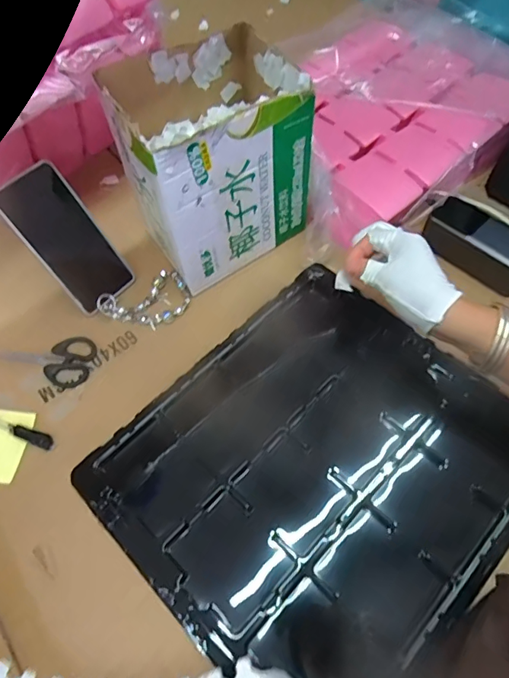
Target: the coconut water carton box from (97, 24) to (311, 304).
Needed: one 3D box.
[{"bbox_3d":[-0.048,-0.203,0.545,0.185,0.202,0.159,-30,63,-15],"label":"coconut water carton box"}]

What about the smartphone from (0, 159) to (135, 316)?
[{"bbox_3d":[-0.212,-0.114,0.538,0.080,0.163,0.012,-46,32,-22],"label":"smartphone"}]

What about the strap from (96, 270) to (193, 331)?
[{"bbox_3d":[-0.130,-0.044,0.569,0.101,0.015,0.070,-28,63,-14],"label":"strap"}]

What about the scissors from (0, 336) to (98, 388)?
[{"bbox_3d":[-0.253,0.022,0.546,0.135,0.016,0.060,9,60,7],"label":"scissors"}]

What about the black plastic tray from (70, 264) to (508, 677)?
[{"bbox_3d":[0.065,0.121,0.464,0.367,0.019,0.325,-41,66,-20],"label":"black plastic tray"}]

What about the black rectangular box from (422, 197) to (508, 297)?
[{"bbox_3d":[0.277,-0.116,0.571,0.131,0.055,0.058,35,67,20],"label":"black rectangular box"}]

